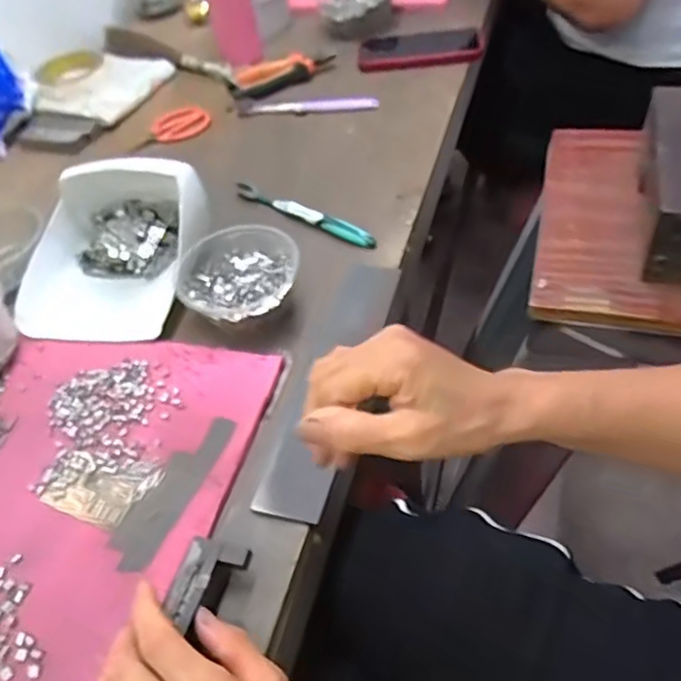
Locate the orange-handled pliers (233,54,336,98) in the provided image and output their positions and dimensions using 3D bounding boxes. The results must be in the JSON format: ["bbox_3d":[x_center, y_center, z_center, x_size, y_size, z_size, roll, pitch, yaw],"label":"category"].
[{"bbox_3d":[-0.073,-0.367,0.824,0.141,0.026,0.064,-24,49,-10],"label":"orange-handled pliers"}]

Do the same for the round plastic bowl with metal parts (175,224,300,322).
[{"bbox_3d":[-0.089,-0.053,0.532,0.103,0.044,0.098,-6,48,6],"label":"round plastic bowl with metal parts"}]

